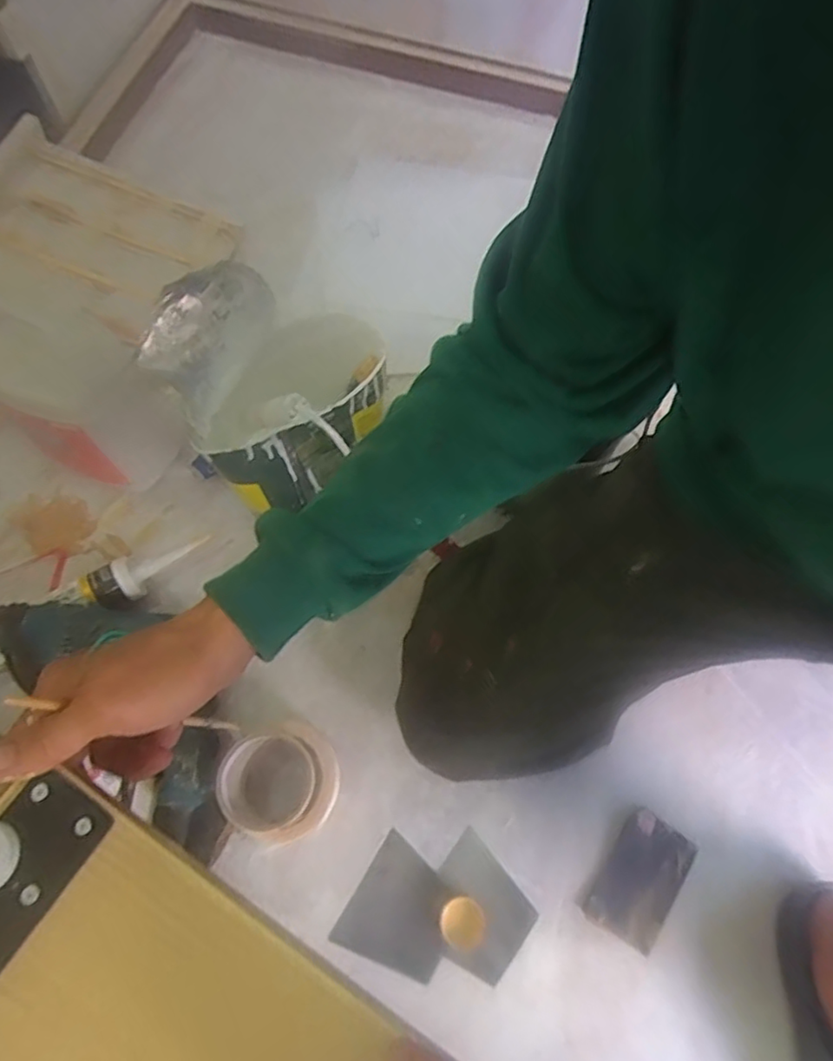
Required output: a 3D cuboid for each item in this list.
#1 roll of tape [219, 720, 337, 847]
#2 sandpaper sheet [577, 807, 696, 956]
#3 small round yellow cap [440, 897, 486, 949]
[{"bbox_3d":[-0.130,0.243,0.595,0.106,0.054,0.103,1,69,-2],"label":"roll of tape"},{"bbox_3d":[0.218,0.338,0.601,0.072,0.006,0.115,37,71,11],"label":"sandpaper sheet"},{"bbox_3d":[0.043,0.366,0.576,0.040,0.015,0.041,1,69,-2],"label":"small round yellow cap"}]

